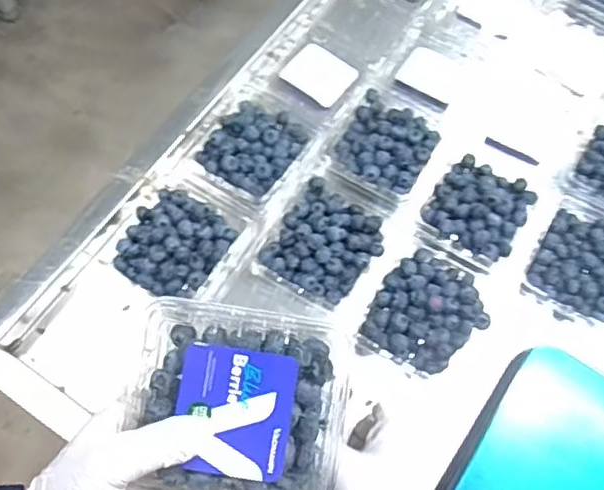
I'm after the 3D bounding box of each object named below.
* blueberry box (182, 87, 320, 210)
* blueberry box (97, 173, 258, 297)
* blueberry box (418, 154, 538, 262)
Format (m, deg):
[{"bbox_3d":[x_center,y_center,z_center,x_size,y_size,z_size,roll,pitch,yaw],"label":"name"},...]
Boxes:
[{"bbox_3d":[-0.051,-0.107,0.653,0.113,0.038,0.125,34,69,12],"label":"blueberry box"},{"bbox_3d":[-0.120,-0.004,0.609,0.118,0.048,0.132,30,68,10],"label":"blueberry box"},{"bbox_3d":[0.179,-0.035,0.635,0.094,0.051,0.105,30,68,10],"label":"blueberry box"}]

